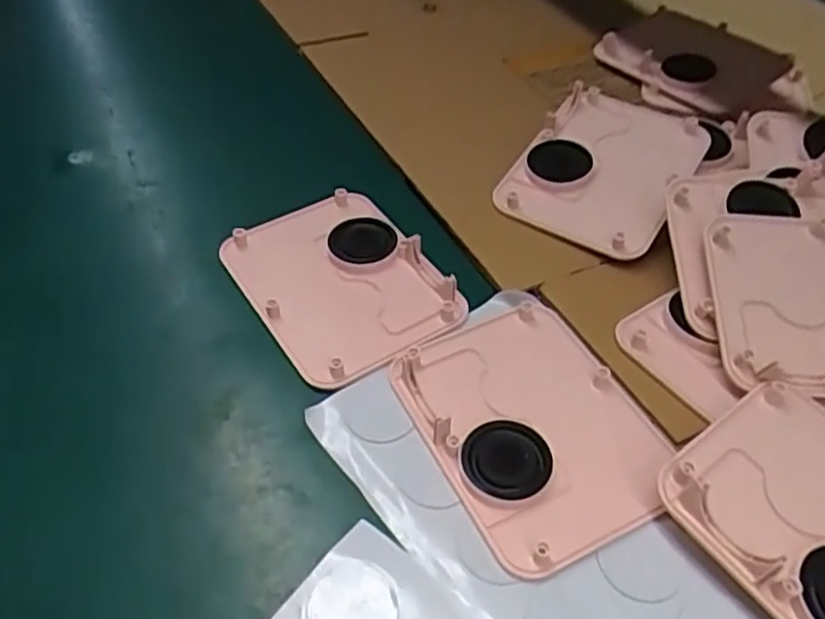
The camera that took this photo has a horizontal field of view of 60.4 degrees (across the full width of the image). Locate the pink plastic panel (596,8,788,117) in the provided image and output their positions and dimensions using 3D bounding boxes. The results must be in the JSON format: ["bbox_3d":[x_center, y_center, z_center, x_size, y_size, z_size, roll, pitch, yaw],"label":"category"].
[{"bbox_3d":[0.215,-0.196,0.553,0.123,0.018,0.104,37,59,28],"label":"pink plastic panel"}]

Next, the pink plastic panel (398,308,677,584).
[{"bbox_3d":[0.054,0.049,0.327,0.093,0.010,0.124,-22,52,-17],"label":"pink plastic panel"}]

